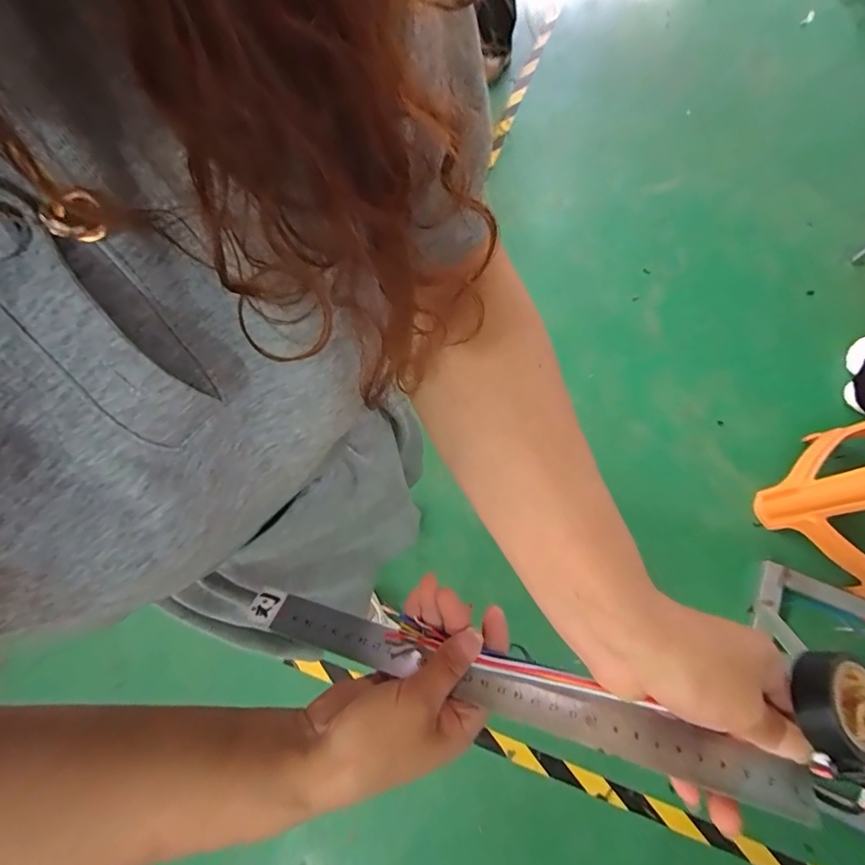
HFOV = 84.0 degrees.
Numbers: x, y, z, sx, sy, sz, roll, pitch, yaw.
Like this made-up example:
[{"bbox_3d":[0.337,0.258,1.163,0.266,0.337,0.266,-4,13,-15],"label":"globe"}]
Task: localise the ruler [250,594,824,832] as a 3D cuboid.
[{"bbox_3d":[0.027,0.147,0.280,0.319,0.007,0.027,9,52,19],"label":"ruler"}]

